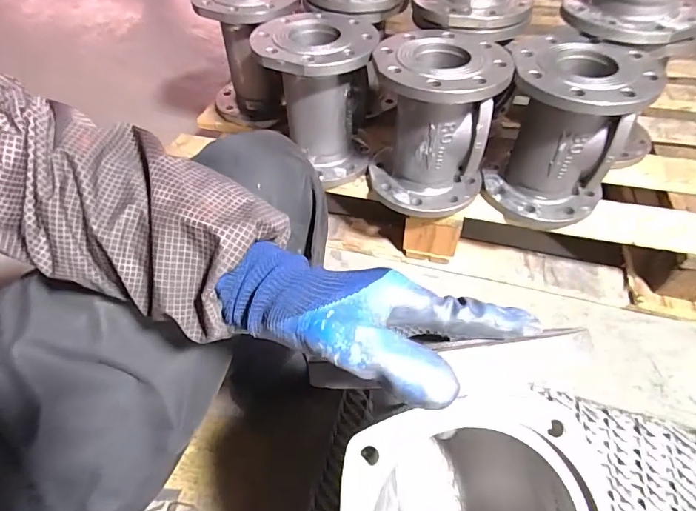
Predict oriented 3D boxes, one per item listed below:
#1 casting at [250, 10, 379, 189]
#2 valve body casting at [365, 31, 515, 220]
[{"bbox_3d":[-0.050,-0.272,0.737,0.187,0.212,0.195,-13,52,-9],"label":"casting"},{"bbox_3d":[0.134,-0.206,0.685,0.183,0.223,0.187,9,51,9],"label":"valve body casting"}]

